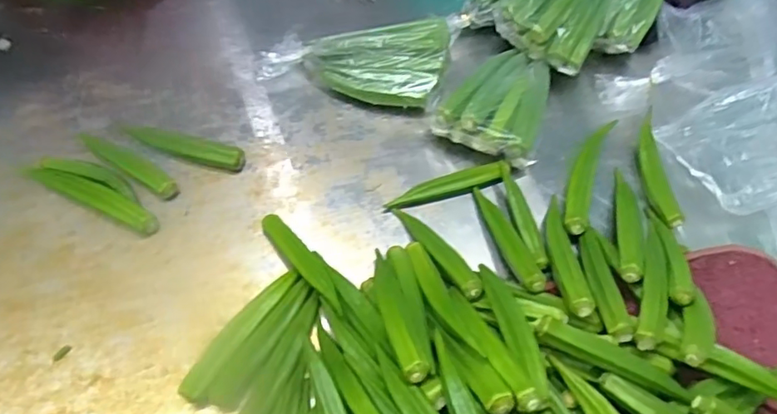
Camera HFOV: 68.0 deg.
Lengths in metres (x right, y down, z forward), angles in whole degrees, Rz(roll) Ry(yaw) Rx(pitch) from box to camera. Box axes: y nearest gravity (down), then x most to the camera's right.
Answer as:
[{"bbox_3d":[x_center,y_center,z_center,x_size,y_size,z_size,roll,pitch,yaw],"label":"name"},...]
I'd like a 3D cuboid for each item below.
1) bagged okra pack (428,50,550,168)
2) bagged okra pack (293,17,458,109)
[{"bbox_3d":[0.126,-0.120,0.630,0.104,0.048,0.144,25,58,15],"label":"bagged okra pack"},{"bbox_3d":[-0.002,-0.164,0.658,0.188,0.046,0.114,-10,56,-8],"label":"bagged okra pack"}]

